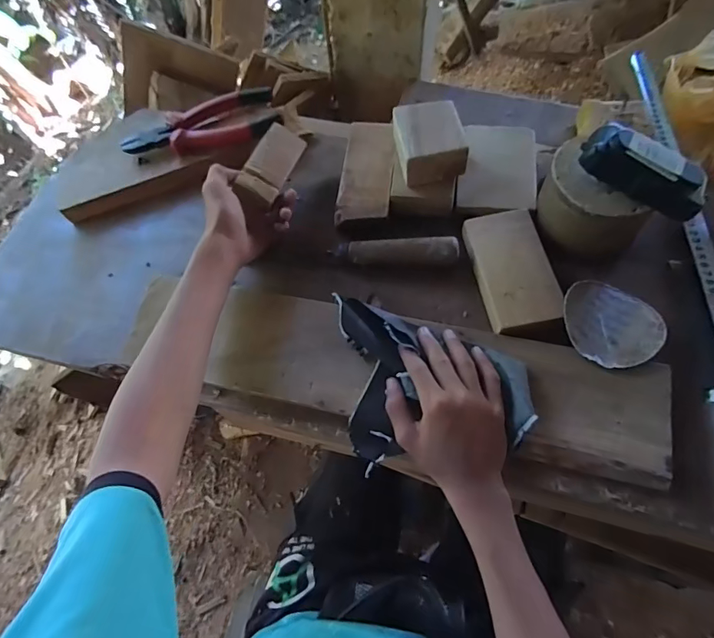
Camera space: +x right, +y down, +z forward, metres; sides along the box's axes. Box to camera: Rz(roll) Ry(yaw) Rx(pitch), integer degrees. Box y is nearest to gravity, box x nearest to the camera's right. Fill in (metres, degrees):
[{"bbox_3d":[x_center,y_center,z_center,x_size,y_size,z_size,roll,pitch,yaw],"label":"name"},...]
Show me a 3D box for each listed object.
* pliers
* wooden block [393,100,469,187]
[{"bbox_3d":[-0.184,-0.229,0.530,0.179,0.019,0.064,-16,66,-4],"label":"pliers"},{"bbox_3d":[0.073,-0.181,0.459,0.067,0.041,0.081,-8,66,0],"label":"wooden block"}]

